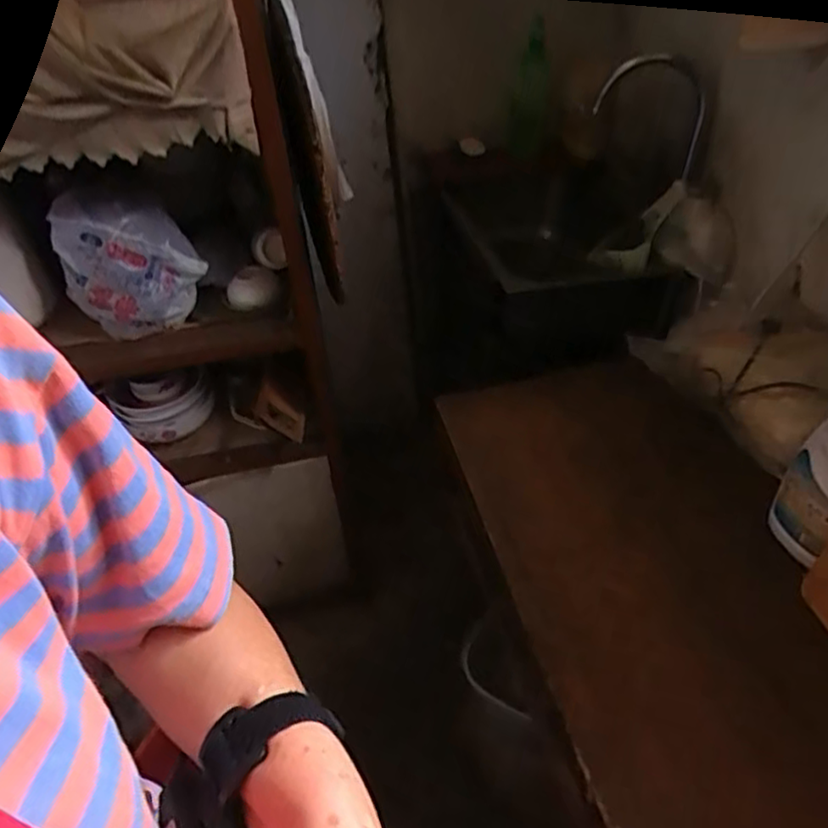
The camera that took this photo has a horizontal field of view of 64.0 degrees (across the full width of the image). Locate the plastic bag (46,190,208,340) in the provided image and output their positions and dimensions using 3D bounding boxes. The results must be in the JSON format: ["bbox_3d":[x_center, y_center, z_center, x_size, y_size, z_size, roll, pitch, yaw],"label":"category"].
[{"bbox_3d":[-0.411,-0.219,0.962,0.176,0.205,0.061,-17,42,-11],"label":"plastic bag"}]

